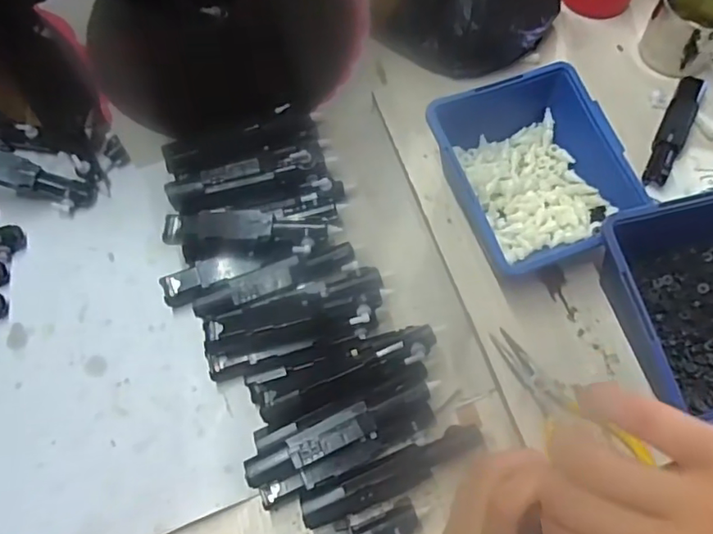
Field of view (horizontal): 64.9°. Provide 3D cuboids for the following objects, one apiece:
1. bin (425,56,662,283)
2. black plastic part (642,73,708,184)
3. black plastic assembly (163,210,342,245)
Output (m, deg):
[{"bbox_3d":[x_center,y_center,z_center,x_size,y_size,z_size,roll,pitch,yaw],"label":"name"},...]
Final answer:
[{"bbox_3d":[0.129,-0.069,0.414,0.124,0.060,0.133,-17,66,-7],"label":"bin"},{"bbox_3d":[0.264,-0.115,0.466,0.022,0.014,0.122,28,68,13],"label":"black plastic part"},{"bbox_3d":[-0.079,-0.029,0.417,0.127,0.017,0.028,1,65,1],"label":"black plastic assembly"}]

